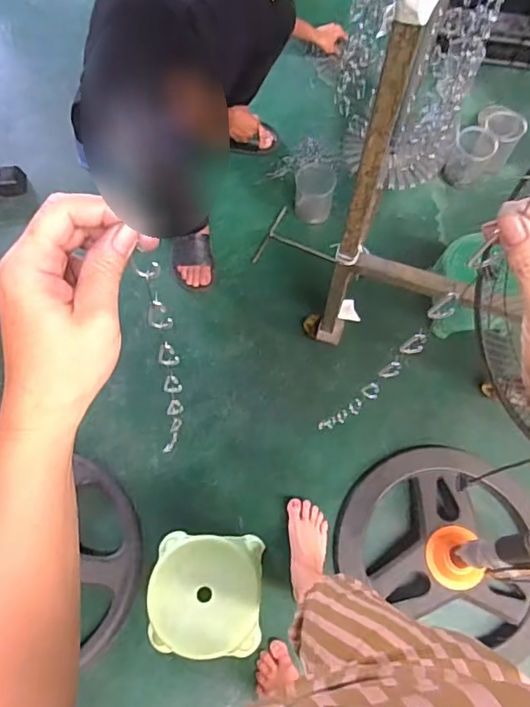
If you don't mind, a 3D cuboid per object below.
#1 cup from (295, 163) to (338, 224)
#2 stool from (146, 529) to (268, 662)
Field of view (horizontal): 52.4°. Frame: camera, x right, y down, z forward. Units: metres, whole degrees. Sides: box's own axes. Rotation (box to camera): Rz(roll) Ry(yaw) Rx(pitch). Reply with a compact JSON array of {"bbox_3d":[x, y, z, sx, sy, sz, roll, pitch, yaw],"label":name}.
[{"bbox_3d":[0.132,-0.428,1.439,0.104,0.126,0.100,1,70,-2],"label":"cup"},{"bbox_3d":[-0.116,0.489,1.099,0.216,0.157,0.225,2,70,0],"label":"stool"}]

